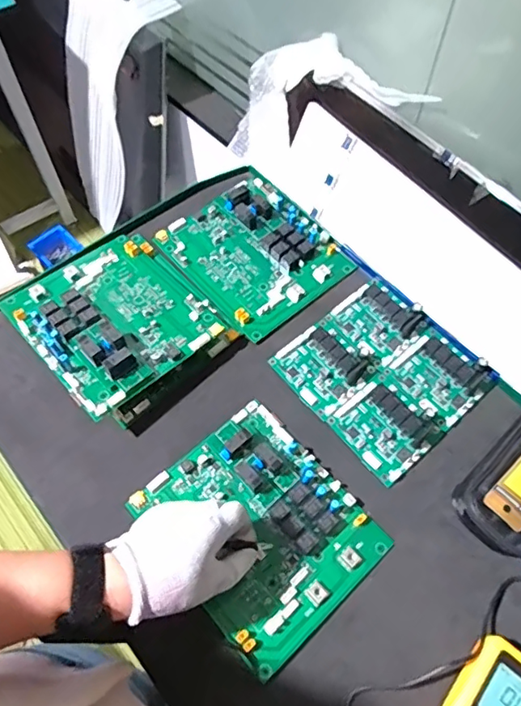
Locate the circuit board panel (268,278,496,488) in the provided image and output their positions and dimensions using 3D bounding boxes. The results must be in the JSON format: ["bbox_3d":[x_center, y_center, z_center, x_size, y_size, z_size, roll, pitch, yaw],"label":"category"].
[{"bbox_3d":[0.137,0.019,0.591,0.177,0.022,0.187,-38,68,-19],"label":"circuit board panel"}]

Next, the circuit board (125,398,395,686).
[{"bbox_3d":[0.000,0.161,0.502,0.170,0.028,0.200,-38,68,-19],"label":"circuit board"}]

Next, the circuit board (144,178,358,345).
[{"bbox_3d":[-0.007,-0.130,0.666,0.174,0.020,0.199,-37,68,-18],"label":"circuit board"}]

